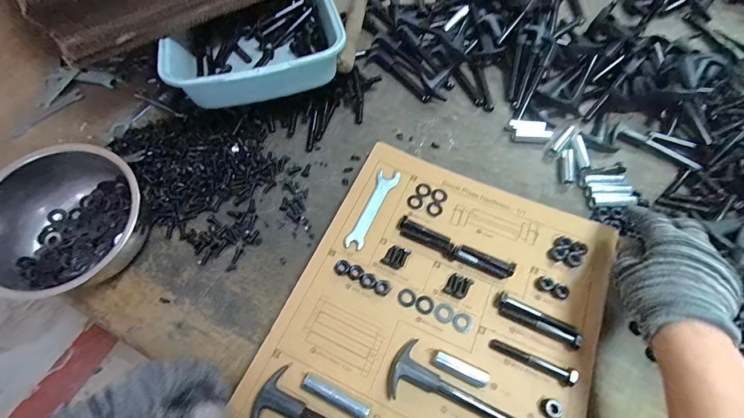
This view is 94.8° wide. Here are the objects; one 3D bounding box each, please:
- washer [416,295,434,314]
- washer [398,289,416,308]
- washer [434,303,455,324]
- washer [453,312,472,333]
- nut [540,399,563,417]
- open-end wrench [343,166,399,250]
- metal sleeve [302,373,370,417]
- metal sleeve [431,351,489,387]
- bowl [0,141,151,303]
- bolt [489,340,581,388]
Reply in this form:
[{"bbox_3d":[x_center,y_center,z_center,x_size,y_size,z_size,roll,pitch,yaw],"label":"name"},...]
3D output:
[{"bbox_3d":[0.056,0.101,0.361,0.019,0.004,0.020,-1,65,2],"label":"washer"},{"bbox_3d":[0.037,0.095,0.364,0.019,0.004,0.019,-1,65,2],"label":"washer"},{"bbox_3d":[0.076,0.109,0.357,0.019,0.004,0.020,-1,65,2],"label":"washer"},{"bbox_3d":[0.094,0.117,0.353,0.020,0.004,0.019,-1,65,2],"label":"washer"},{"bbox_3d":[0.163,0.181,0.311,0.016,0.011,0.015,-1,63,2],"label":"nut"},{"bbox_3d":[0.001,-0.002,0.406,0.025,0.005,0.111,22,66,12],"label":"open-end wrench"},{"bbox_3d":[-0.034,0.174,0.315,0.065,0.015,0.014,22,66,12],"label":"metal sleeve"},{"bbox_3d":[0.085,0.154,0.328,0.052,0.012,0.014,21,66,12],"label":"metal sleeve"},{"bbox_3d":[-0.341,0.021,0.389,0.150,0.081,0.171,27,67,14],"label":"bowl"},{"bbox_3d":[0.153,0.146,0.327,0.076,0.017,0.013,21,68,11],"label":"bolt"}]

